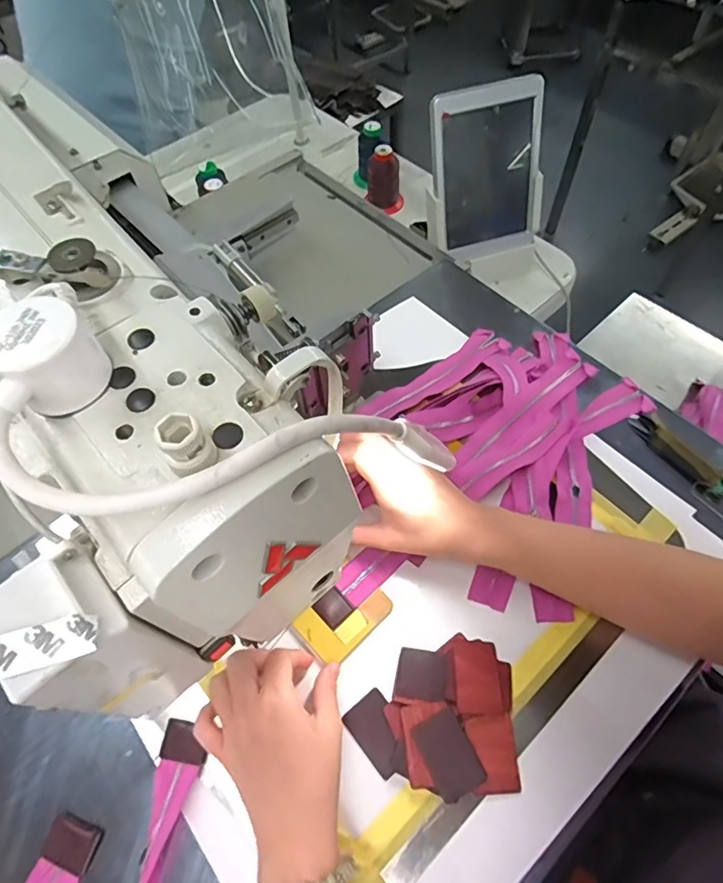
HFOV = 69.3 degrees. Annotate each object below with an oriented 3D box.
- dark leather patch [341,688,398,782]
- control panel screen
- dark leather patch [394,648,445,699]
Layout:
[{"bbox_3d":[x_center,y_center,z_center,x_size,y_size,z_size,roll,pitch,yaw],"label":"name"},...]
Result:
[{"bbox_3d":[0.013,0.215,0.388,0.034,0.004,0.050,-36,64,-18],"label":"dark leather patch"},{"bbox_3d":[0.168,-0.346,0.688,0.143,0.209,0.019,-16,43,-1],"label":"control panel screen"},{"bbox_3d":[0.045,0.179,0.403,0.037,0.008,0.035,3,59,4],"label":"dark leather patch"}]

